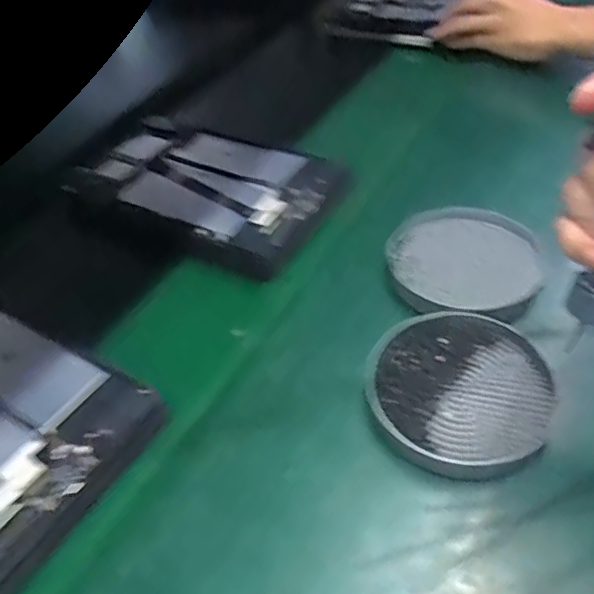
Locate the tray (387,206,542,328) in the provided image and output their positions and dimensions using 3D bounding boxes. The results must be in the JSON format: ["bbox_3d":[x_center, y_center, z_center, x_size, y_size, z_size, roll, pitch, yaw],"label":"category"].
[{"bbox_3d":[0.129,-0.030,0.459,0.114,0.023,0.113,-1,46,1],"label":"tray"}]

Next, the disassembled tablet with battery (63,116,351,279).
[{"bbox_3d":[-0.089,-0.112,0.571,0.257,0.021,0.150,21,53,26],"label":"disassembled tablet with battery"}]

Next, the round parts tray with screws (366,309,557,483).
[{"bbox_3d":[0.103,0.060,0.381,0.114,0.028,0.111,-1,46,1],"label":"round parts tray with screws"}]

